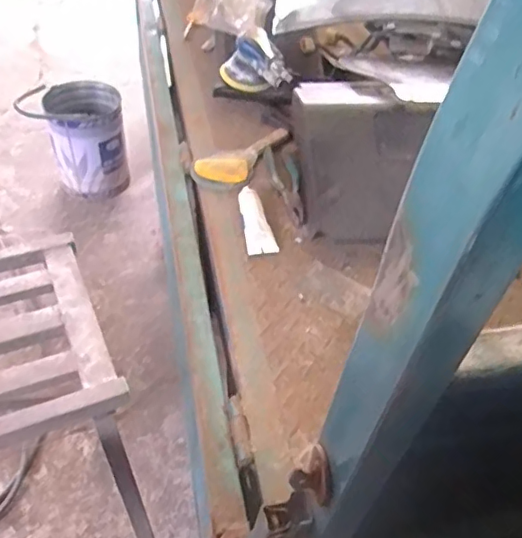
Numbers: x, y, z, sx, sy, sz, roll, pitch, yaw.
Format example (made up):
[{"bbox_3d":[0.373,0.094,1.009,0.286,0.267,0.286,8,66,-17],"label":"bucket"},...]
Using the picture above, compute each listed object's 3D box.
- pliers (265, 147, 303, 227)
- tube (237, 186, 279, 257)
[{"bbox_3d":[0.051,-0.160,1.058,0.057,0.012,0.208,-4,47,-11],"label":"pliers"},{"bbox_3d":[-0.011,-0.089,0.993,0.052,0.013,0.167,-5,48,-12],"label":"tube"}]

